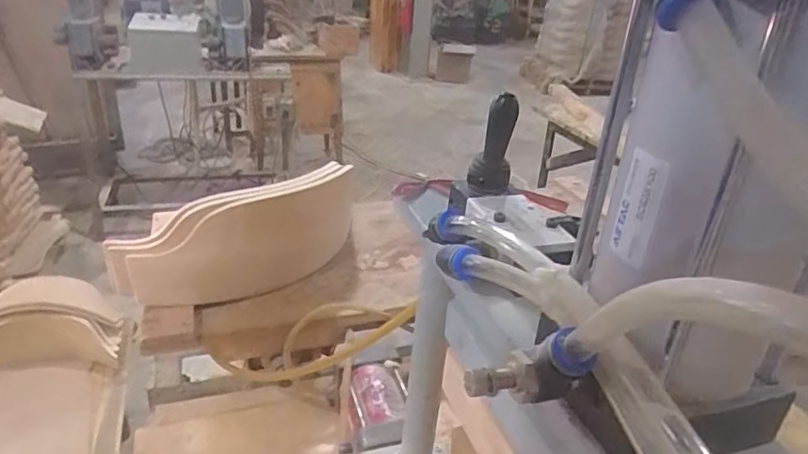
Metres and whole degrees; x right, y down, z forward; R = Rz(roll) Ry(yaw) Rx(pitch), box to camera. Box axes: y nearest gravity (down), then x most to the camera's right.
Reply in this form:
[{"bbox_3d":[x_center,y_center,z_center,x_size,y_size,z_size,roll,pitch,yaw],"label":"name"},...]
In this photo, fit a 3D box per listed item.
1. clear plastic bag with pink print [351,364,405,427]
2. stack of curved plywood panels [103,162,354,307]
[{"bbox_3d":[-0.036,0.227,0.806,0.060,0.011,0.110,-5,29,-16],"label":"clear plastic bag with pink print"},{"bbox_3d":[-0.249,0.021,0.917,0.381,0.186,0.094,-9,30,-23],"label":"stack of curved plywood panels"}]

